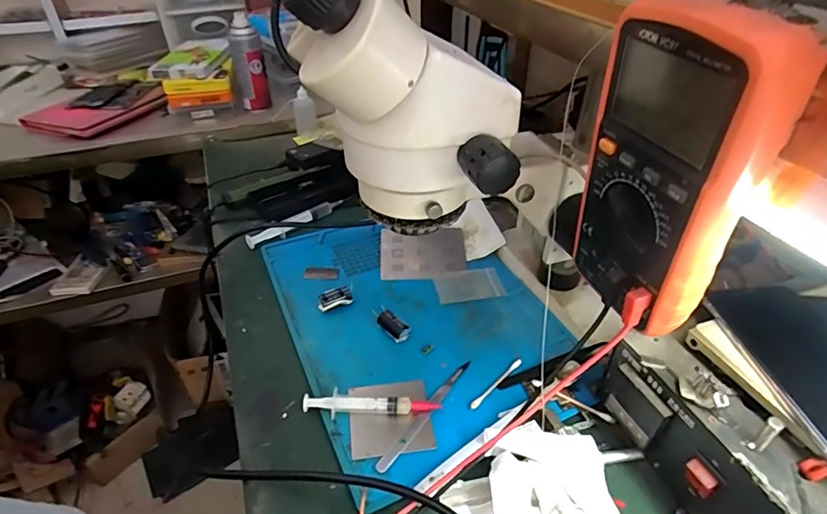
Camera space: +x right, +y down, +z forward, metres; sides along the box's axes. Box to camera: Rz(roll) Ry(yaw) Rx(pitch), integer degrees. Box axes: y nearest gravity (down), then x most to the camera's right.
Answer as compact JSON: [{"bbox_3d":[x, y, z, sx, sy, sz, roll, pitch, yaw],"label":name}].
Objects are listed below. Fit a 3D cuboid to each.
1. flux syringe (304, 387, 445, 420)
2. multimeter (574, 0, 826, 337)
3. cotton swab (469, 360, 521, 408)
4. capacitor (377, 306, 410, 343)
[{"bbox_3d":[-0.037,0.124,0.405,0.112,0.015,0.018,-2,39,-1],"label":"flux syringe"},{"bbox_3d":[0.140,-0.042,0.261,0.048,0.169,0.088,-15,40,-16],"label":"multimeter"},{"bbox_3d":[0.075,0.113,0.429,0.070,0.004,0.006,-32,48,-33],"label":"cotton swab"},{"bbox_3d":[-0.022,0.068,0.476,0.036,0.021,0.016,30,48,33],"label":"capacitor"}]

